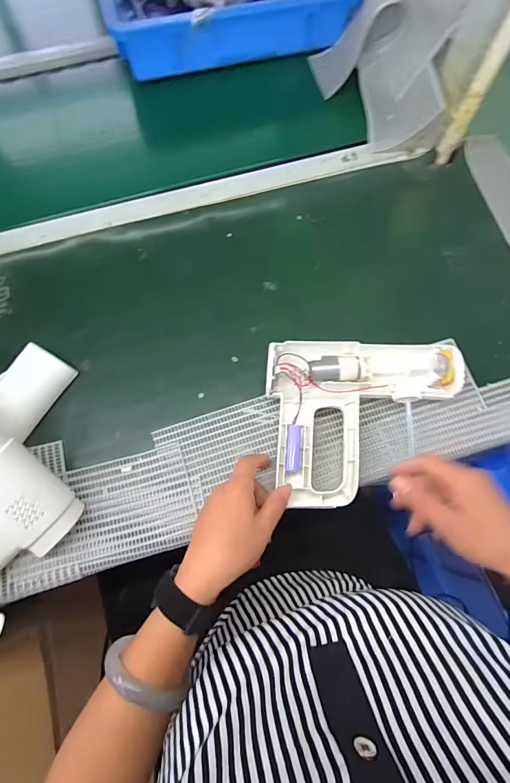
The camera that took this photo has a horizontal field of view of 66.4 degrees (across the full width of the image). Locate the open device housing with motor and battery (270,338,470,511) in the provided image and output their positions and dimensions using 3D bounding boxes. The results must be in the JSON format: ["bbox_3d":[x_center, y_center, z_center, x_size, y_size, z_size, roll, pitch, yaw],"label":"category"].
[{"bbox_3d":[0.121,0.030,0.425,0.207,0.041,0.181,0,73,0],"label":"open device housing with motor and battery"}]

